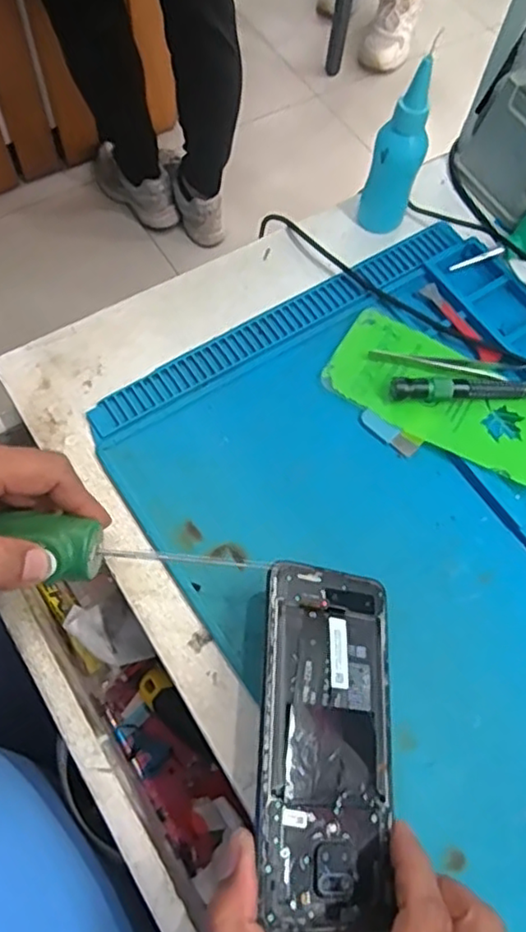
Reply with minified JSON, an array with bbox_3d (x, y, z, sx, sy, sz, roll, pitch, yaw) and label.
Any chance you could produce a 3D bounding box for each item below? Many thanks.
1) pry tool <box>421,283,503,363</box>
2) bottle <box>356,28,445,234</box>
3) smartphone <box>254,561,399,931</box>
[{"bbox_3d":[0.137,-0.099,0.448,0.014,0.004,0.073,-33,73,-15],"label":"pry tool"},{"bbox_3d":[0.091,-0.212,0.433,0.032,0.121,0.029,22,68,7],"label":"bottle"},{"bbox_3d":[0.032,0.132,0.319,0.073,0.008,0.163,16,61,-23],"label":"smartphone"}]

